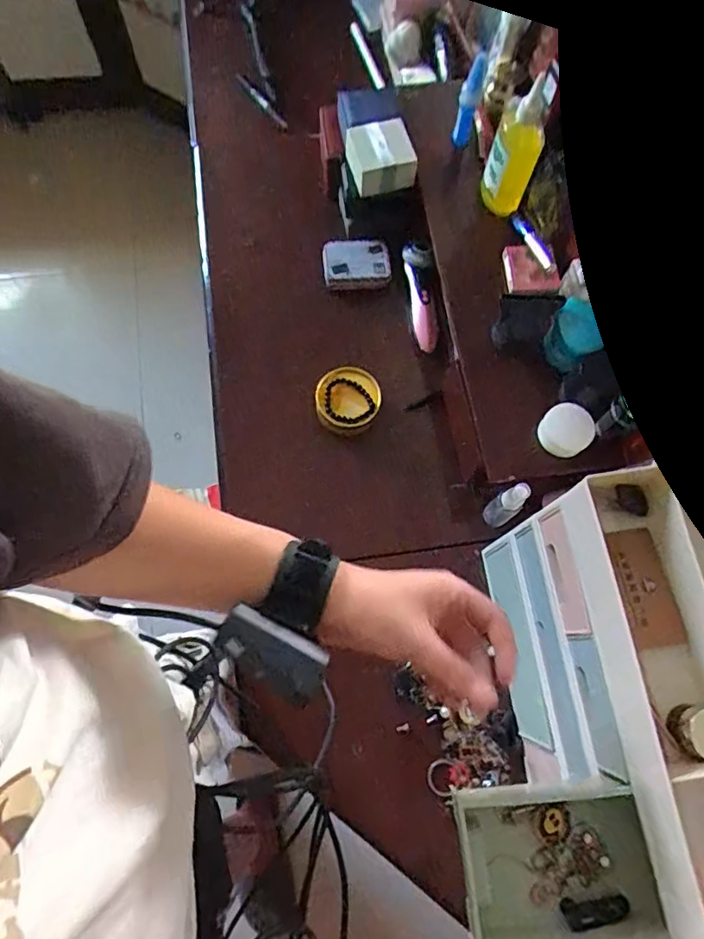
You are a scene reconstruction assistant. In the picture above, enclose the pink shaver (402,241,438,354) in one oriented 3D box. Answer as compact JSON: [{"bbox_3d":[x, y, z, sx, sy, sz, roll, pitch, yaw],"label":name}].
[{"bbox_3d":[0.099,-0.243,0.787,0.034,0.025,0.154,-7,88,-5],"label":"pink shaver"}]

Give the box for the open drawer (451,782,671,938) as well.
[{"bbox_3d":[0.147,0.281,0.393,0.132,0.049,0.098,-7,72,-5],"label":"open drawer"}]

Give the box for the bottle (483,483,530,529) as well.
[{"bbox_3d":[0.180,0.043,0.648,0.029,0.105,0.021,43,75,11],"label":"bottle"}]

